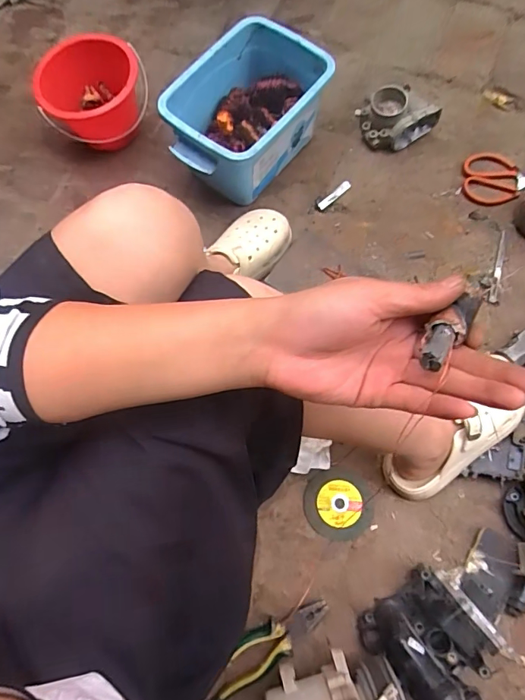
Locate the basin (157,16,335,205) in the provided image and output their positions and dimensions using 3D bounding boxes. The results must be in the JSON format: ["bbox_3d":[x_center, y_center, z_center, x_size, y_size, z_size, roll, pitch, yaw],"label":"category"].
[{"bbox_3d":[-0.032,-0.390,0.827,0.188,0.188,0.268,42,78,14],"label":"basin"}]

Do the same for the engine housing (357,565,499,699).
[{"bbox_3d":[0.216,0.381,0.587,0.126,0.126,0.148,-38,75,-10],"label":"engine housing"}]

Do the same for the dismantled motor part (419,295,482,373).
[{"bbox_3d":[0.108,-0.014,0.272,0.021,0.013,0.057,40,68,13],"label":"dismantled motor part"}]

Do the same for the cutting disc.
[{"bbox_3d":[0.114,0.230,0.704,0.100,0.006,0.099,-1,72,2],"label":"cutting disc"}]

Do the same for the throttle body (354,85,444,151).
[{"bbox_3d":[0.250,-0.414,0.847,0.142,0.069,0.084,-1,72,2],"label":"throttle body"}]

